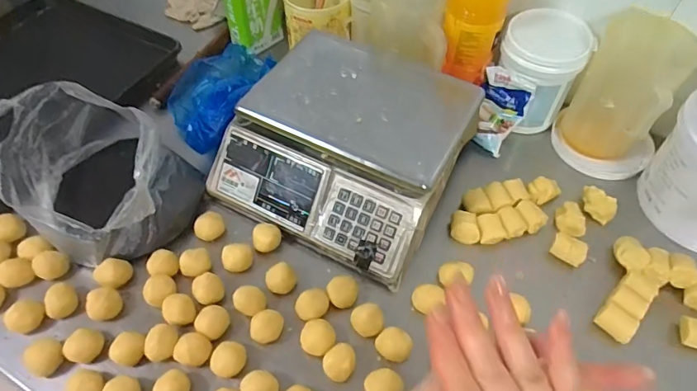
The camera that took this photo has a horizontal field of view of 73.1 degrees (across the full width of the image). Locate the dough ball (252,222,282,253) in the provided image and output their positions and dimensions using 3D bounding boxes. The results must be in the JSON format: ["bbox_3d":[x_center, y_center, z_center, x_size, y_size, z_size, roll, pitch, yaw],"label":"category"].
[{"bbox_3d":[-0.121,0.066,0.698,0.040,0.040,0.042,1,54,-1],"label":"dough ball"}]

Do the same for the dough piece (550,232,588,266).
[{"bbox_3d":[0.321,0.081,0.685,0.046,0.030,0.031,28,58,18],"label":"dough piece"}]

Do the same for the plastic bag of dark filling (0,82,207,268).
[{"bbox_3d":[-0.351,-0.037,0.664,0.254,0.157,0.211,29,58,19],"label":"plastic bag of dark filling"}]

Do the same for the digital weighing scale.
[{"bbox_3d":[0.001,-0.085,0.720,0.324,0.110,0.311,25,57,16],"label":"digital weighing scale"}]

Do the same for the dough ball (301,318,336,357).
[{"bbox_3d":[-0.039,0.187,0.606,0.041,0.034,0.045,1,54,-1],"label":"dough ball"}]

